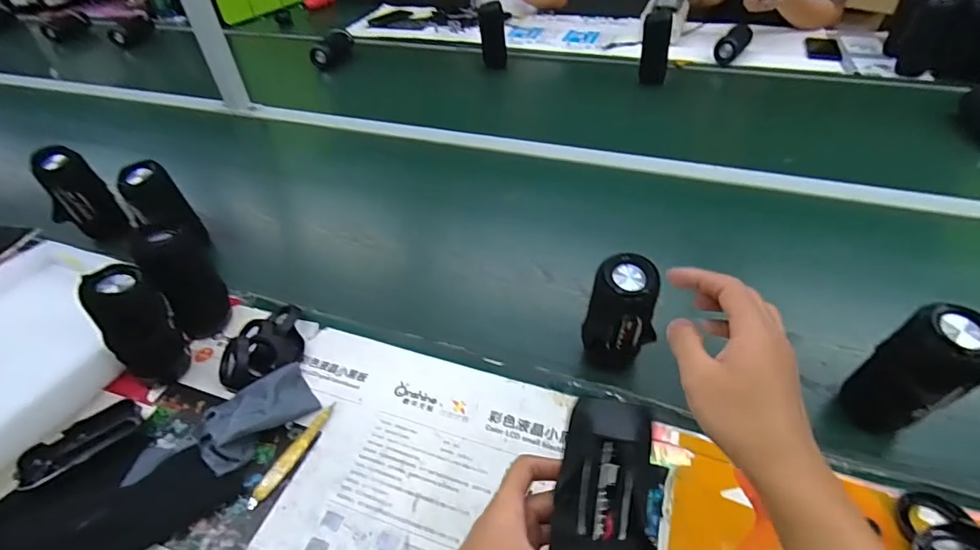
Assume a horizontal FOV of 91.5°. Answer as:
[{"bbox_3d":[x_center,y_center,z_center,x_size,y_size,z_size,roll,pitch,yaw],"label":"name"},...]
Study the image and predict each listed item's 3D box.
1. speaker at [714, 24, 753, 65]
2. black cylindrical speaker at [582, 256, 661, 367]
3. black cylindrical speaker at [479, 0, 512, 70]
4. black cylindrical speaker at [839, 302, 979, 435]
[{"bbox_3d":[0.648,-0.616,1.269,0.057,0.061,0.142,28,52,29],"label":"speaker"},{"bbox_3d":[0.144,0.047,0.529,0.069,0.132,0.051,9,44,11],"label":"black cylindrical speaker"},{"bbox_3d":[0.012,-0.649,1.280,0.063,0.144,0.054,-16,45,-13],"label":"black cylindrical speaker"},{"bbox_3d":[0.407,0.096,0.459,0.057,0.145,0.055,-5,44,-2],"label":"black cylindrical speaker"}]

